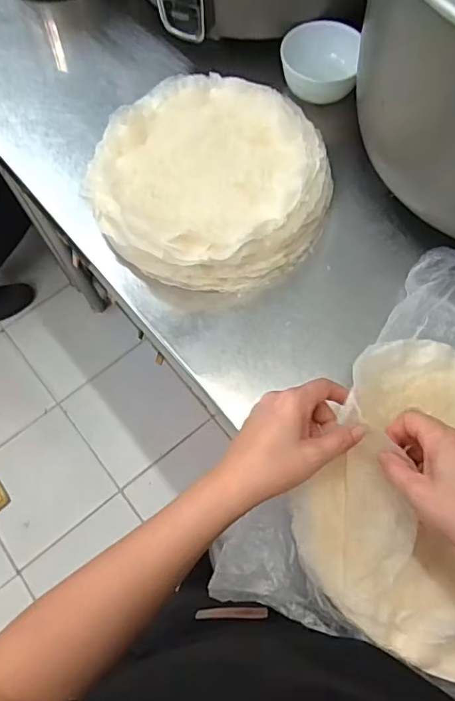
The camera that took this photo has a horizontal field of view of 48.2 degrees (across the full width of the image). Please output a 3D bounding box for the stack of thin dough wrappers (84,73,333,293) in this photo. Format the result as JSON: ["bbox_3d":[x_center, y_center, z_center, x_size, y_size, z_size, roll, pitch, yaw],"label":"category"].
[{"bbox_3d":[-0.021,-0.191,0.568,0.247,0.050,0.256,-38,73,-14],"label":"stack of thin dough wrappers"}]

